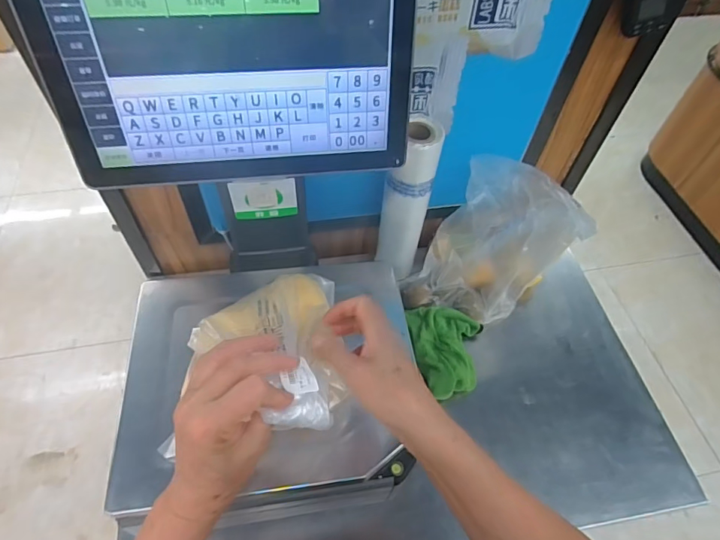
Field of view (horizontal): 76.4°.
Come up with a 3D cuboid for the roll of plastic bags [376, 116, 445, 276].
[{"bbox_3d":[0.070,-0.091,0.716,0.075,0.284,0.088,12,57,6],"label":"roll of plastic bags"}]

